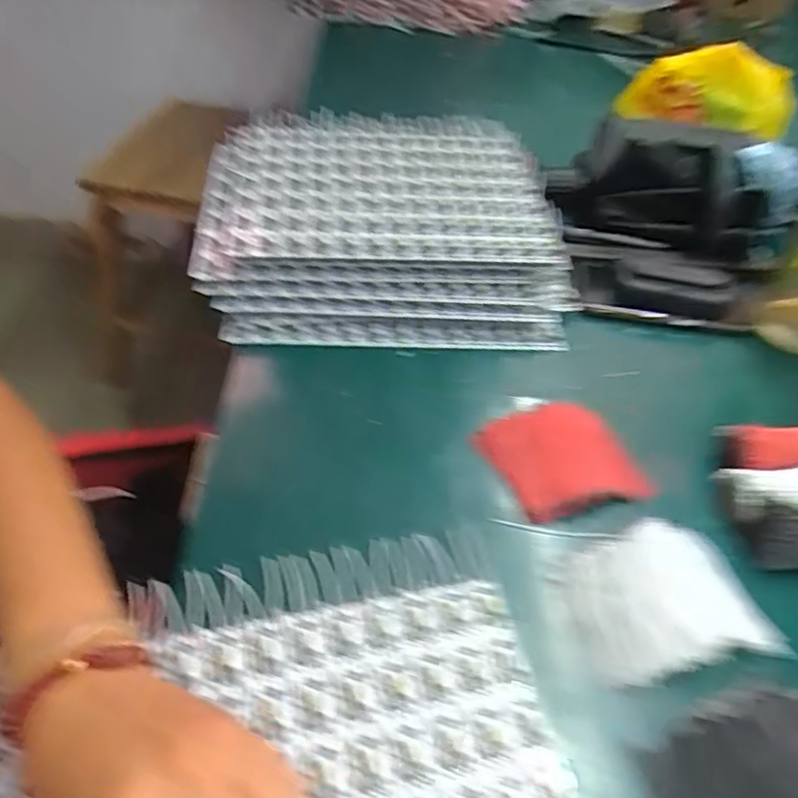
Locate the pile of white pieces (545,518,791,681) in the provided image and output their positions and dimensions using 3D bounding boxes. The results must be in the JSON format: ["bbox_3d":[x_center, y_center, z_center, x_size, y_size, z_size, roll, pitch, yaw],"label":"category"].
[{"bbox_3d":[0.162,0.123,0.408,0.127,0.014,0.088,-9,48,-12],"label":"pile of white pieces"}]

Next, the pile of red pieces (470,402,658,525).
[{"bbox_3d":[0.121,0.042,0.490,0.103,0.009,0.095,-15,49,-17],"label":"pile of red pieces"}]

